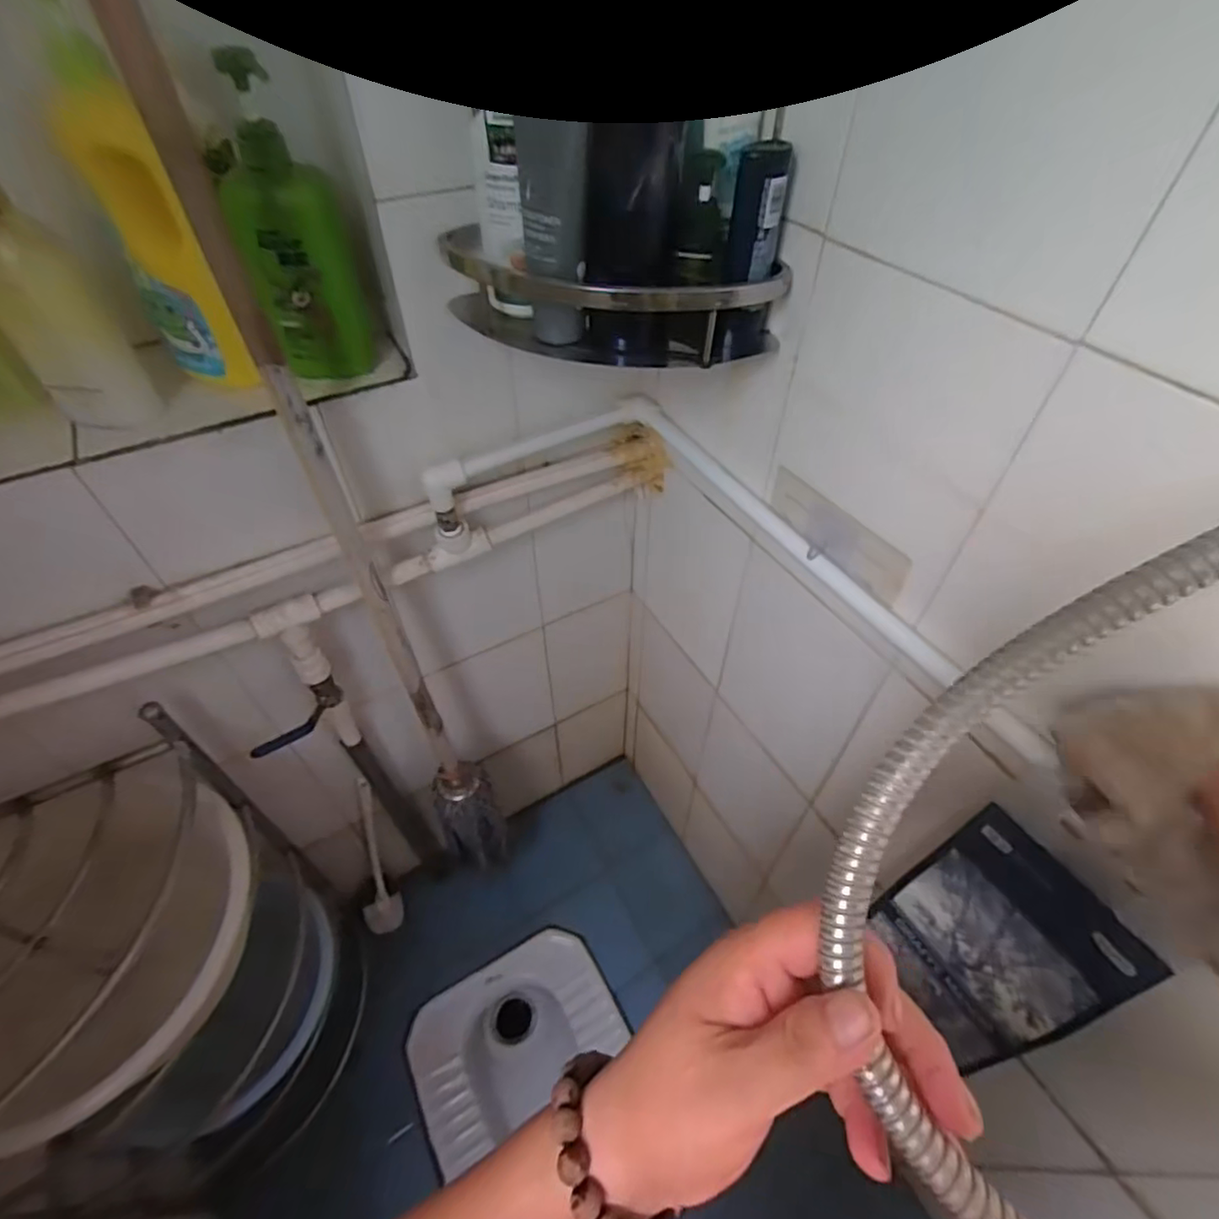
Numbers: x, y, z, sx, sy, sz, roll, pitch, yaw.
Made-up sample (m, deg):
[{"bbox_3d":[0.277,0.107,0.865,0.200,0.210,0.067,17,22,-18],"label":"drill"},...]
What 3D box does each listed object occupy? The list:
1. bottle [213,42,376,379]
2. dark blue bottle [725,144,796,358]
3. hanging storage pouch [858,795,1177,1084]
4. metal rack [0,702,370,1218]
[{"bbox_3d":[-0.272,-0.319,0.529,0.077,0.225,0.061,-7,48,-5],"label":"bottle"},{"bbox_3d":[0.112,-0.271,0.483,0.043,0.154,0.048,8,48,8],"label":"dark blue bottle"},{"bbox_3d":[0.302,0.274,0.498,0.026,0.213,0.135,-7,44,-35],"label":"hanging storage pouch"},{"bbox_3d":[-0.551,0.522,0.821,0.342,0.709,0.327,-27,53,-22],"label":"metal rack"}]

